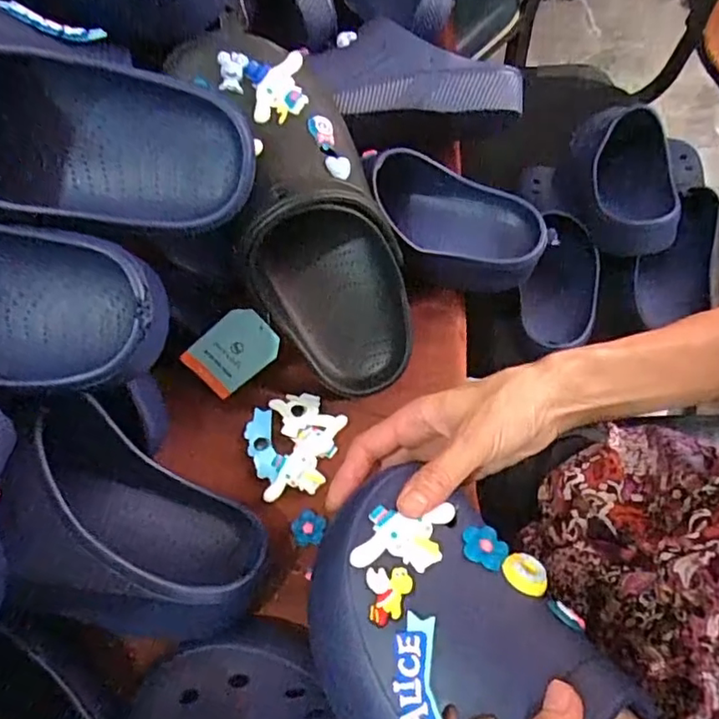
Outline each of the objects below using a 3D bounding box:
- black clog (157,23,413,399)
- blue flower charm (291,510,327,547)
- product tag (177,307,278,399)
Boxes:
[{"bbox_3d":[-0.035,-0.097,0.416,0.105,0.264,0.084,-23,21,-8],"label":"black clog"},{"bbox_3d":[-0.038,0.123,0.432,0.025,0.004,0.024,-1,79,6],"label":"blue flower charm"},{"bbox_3d":[-0.100,-0.006,0.471,0.078,0.004,0.050,-35,106,24],"label":"product tag"}]

